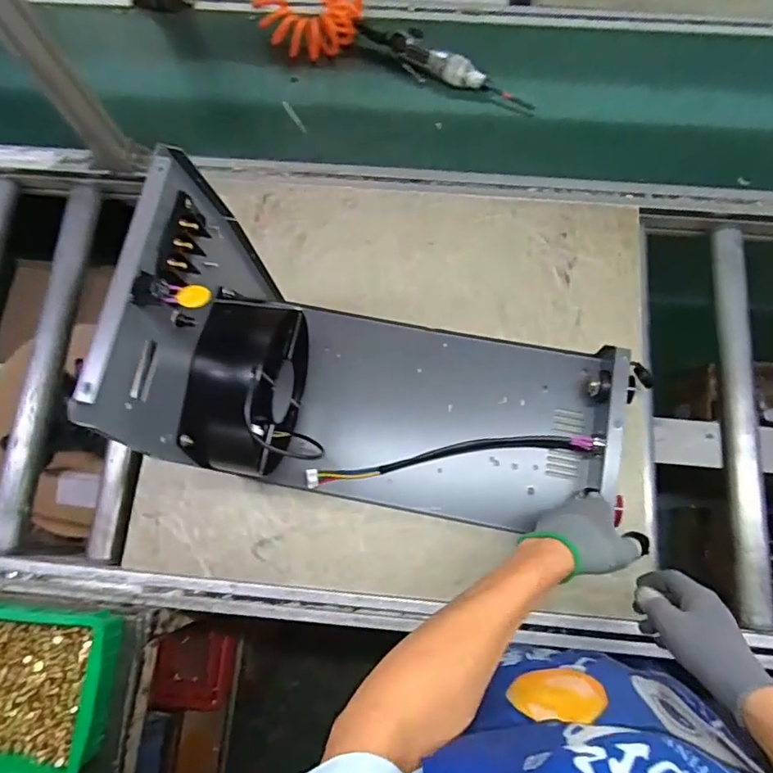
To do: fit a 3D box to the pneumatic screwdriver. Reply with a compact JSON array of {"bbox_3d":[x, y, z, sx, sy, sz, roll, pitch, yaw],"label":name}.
[{"bbox_3d":[0.095,-0.531,0.886,0.320,0.042,0.049,21,79,5],"label":"pneumatic screwdriver"}]

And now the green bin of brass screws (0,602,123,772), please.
[{"bbox_3d":[-0.464,0.372,0.666,0.250,0.082,0.190,4,78,2],"label":"green bin of brass screws"}]

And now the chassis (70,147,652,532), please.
[{"bbox_3d":[0.049,-0.004,0.591,0.510,0.405,0.259,10,76,2],"label":"chassis"}]

